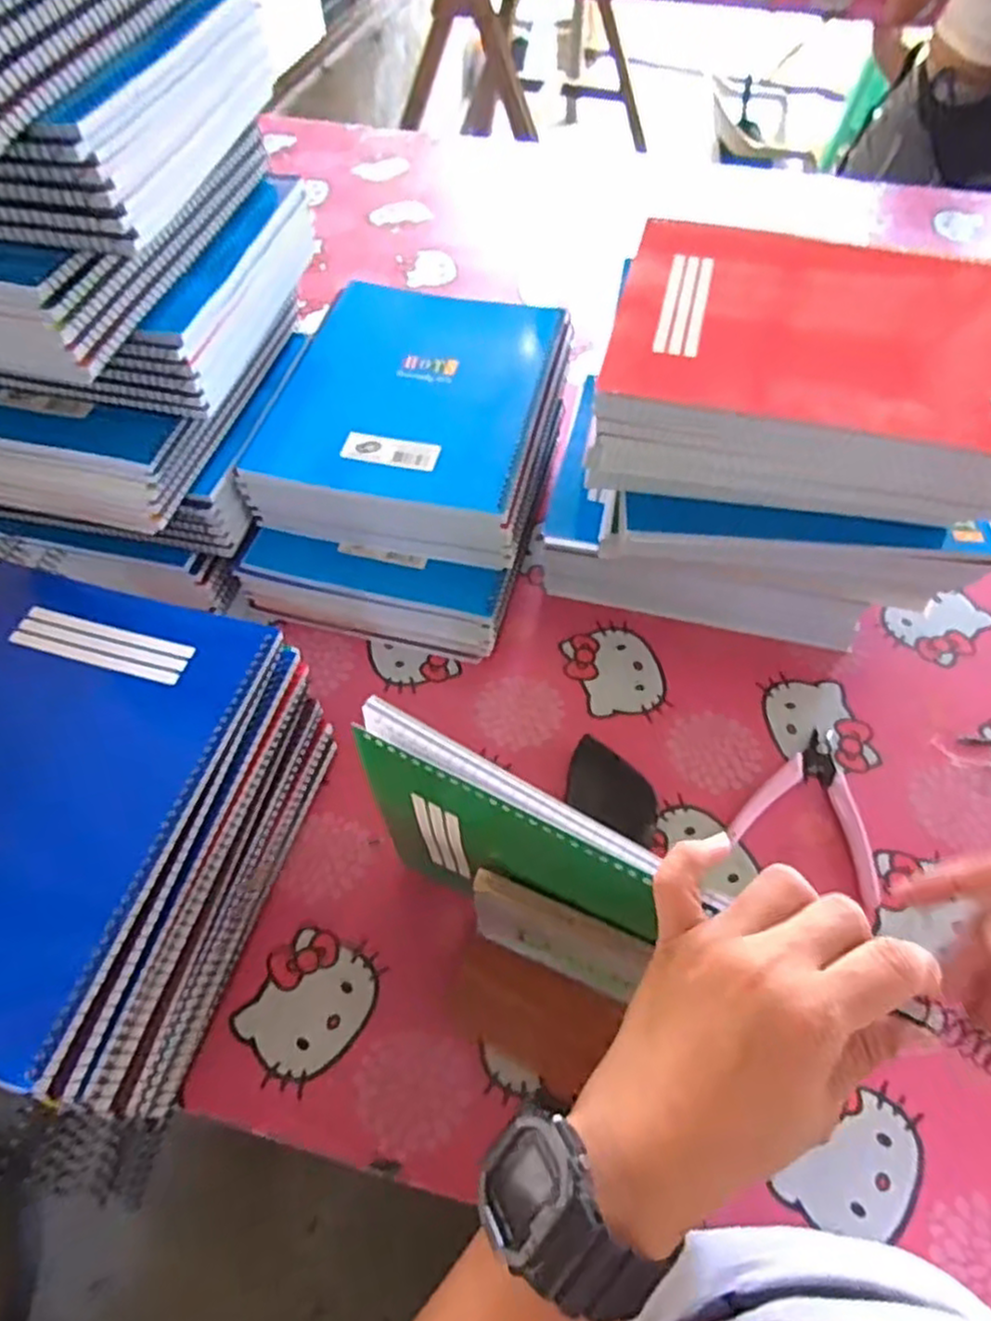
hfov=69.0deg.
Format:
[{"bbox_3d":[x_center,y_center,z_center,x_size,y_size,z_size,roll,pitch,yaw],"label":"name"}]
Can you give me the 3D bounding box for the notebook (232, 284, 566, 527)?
[{"bbox_3d":[-0.061,-0.221,0.580,0.202,0.015,0.247,10,60,8],"label":"notebook"}]

